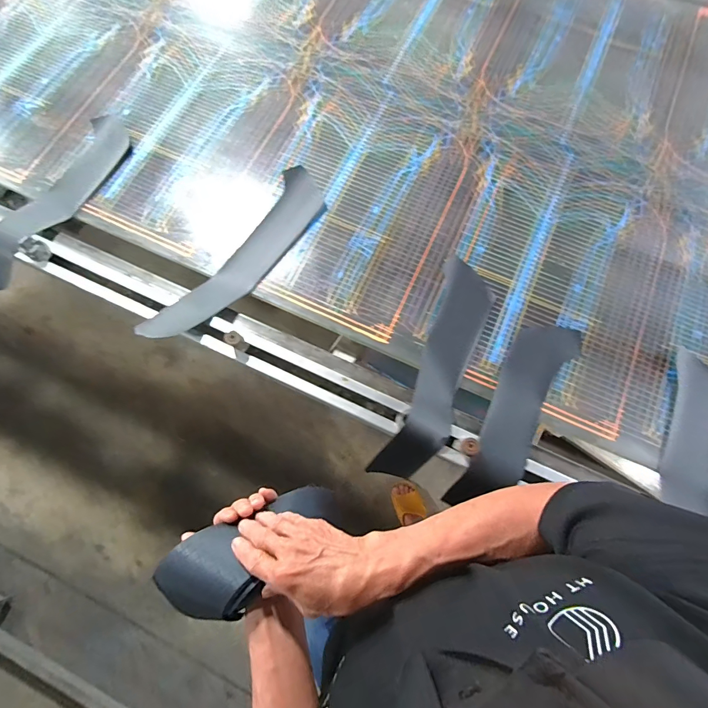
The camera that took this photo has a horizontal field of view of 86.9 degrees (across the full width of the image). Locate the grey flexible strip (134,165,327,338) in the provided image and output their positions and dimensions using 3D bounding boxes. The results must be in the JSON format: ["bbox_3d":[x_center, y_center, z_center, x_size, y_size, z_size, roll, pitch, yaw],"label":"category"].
[{"bbox_3d":[-0.191,-0.177,0.653,0.100,0.045,0.410,34,76,10],"label":"grey flexible strip"}]

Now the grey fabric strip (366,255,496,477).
[{"bbox_3d":[0.140,0.013,0.600,0.099,0.041,0.388,24,74,7],"label":"grey fabric strip"}]

